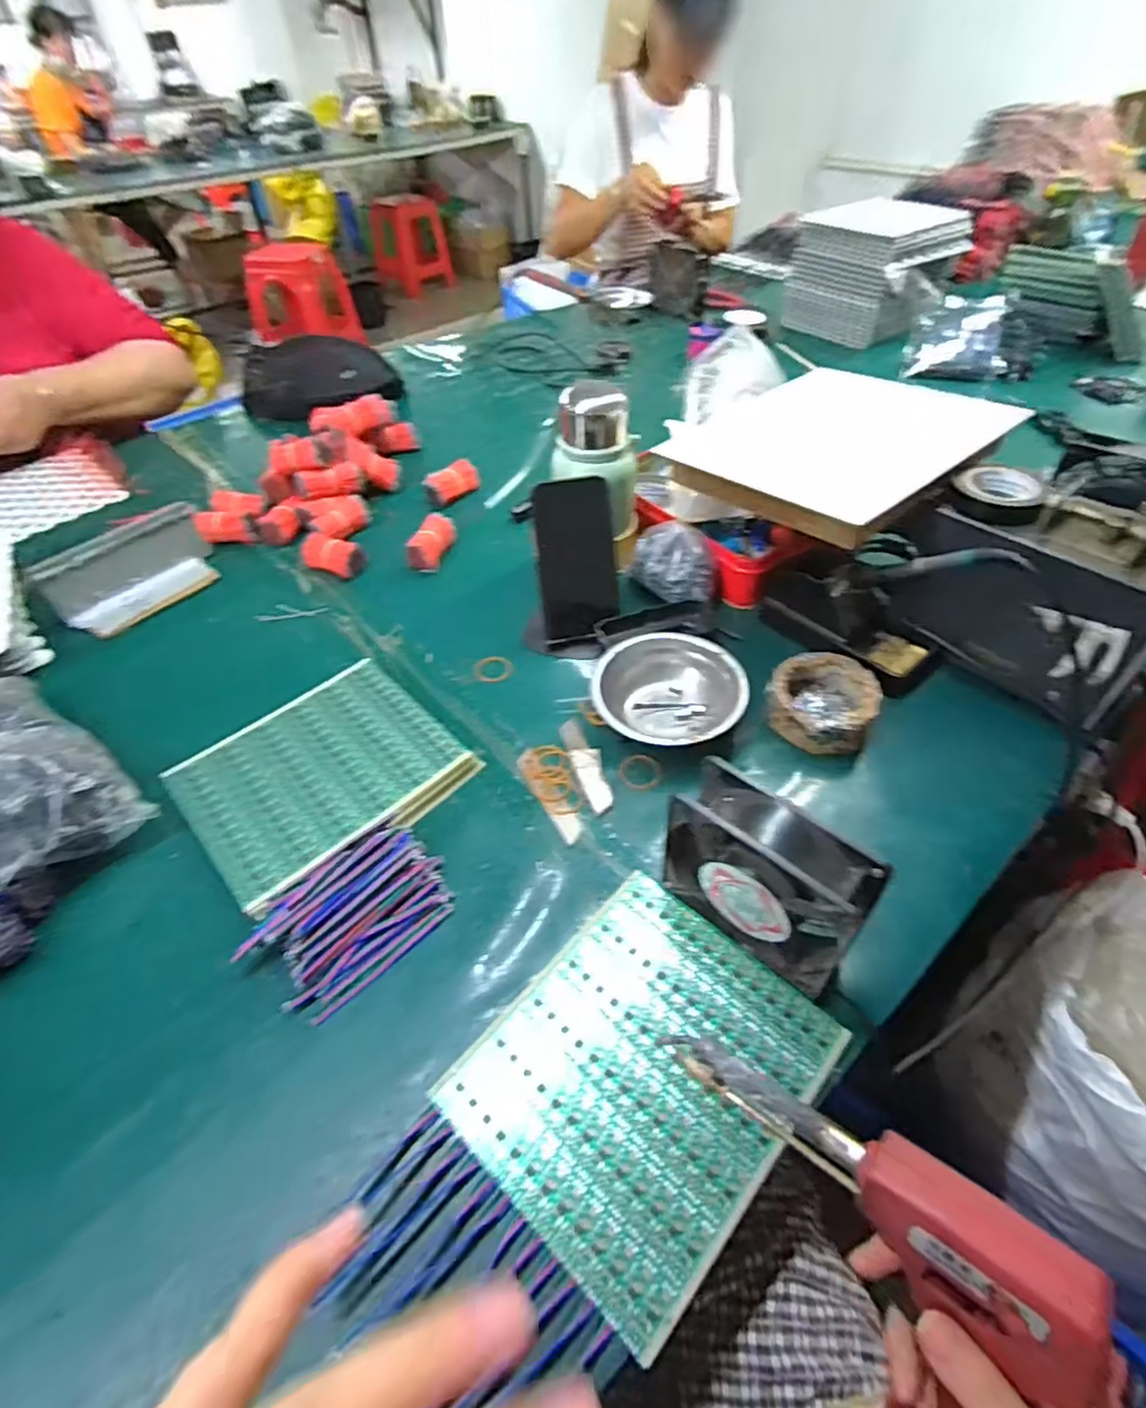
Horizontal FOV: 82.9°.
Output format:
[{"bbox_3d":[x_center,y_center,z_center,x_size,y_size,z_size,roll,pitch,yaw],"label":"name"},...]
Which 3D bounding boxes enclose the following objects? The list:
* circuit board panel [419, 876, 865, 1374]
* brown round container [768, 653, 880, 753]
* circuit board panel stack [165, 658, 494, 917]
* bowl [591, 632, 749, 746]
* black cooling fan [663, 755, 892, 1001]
[{"bbox_3d":[0.042,0.214,0.387,0.165,0.004,0.193,33,58,31],"label":"circuit board panel"},{"bbox_3d":[0.210,-0.002,0.549,0.082,0.045,0.088,-2,47,2],"label":"brown round container"},{"bbox_3d":[-0.208,0.056,0.536,0.193,0.019,0.174,-35,55,-26],"label":"circuit board panel stack"},{"bbox_3d":[0.081,-0.006,0.555,0.127,0.043,0.112,4,48,7],"label":"bowl"},{"bbox_3d":[0.115,0.107,0.396,0.043,0.120,0.117,-36,55,-27],"label":"black cooling fan"}]

